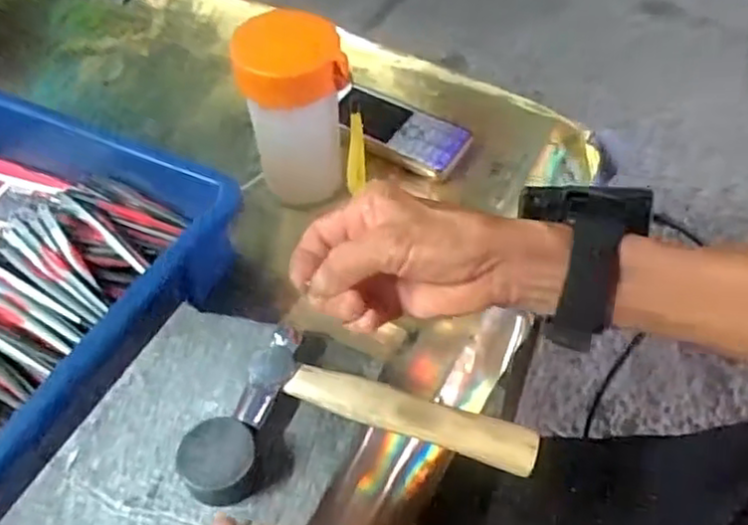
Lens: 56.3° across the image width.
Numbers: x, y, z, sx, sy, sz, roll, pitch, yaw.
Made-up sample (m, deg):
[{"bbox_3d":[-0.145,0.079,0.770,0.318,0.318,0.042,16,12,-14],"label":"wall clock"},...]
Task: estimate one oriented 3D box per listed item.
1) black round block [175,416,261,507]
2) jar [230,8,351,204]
[{"bbox_3d":[-0.072,0.097,0.341,0.039,0.024,0.037,-1,52,2],"label":"black round block"},{"bbox_3d":[-0.055,-0.108,0.487,0.068,0.139,0.063,-1,52,2],"label":"jar"}]

